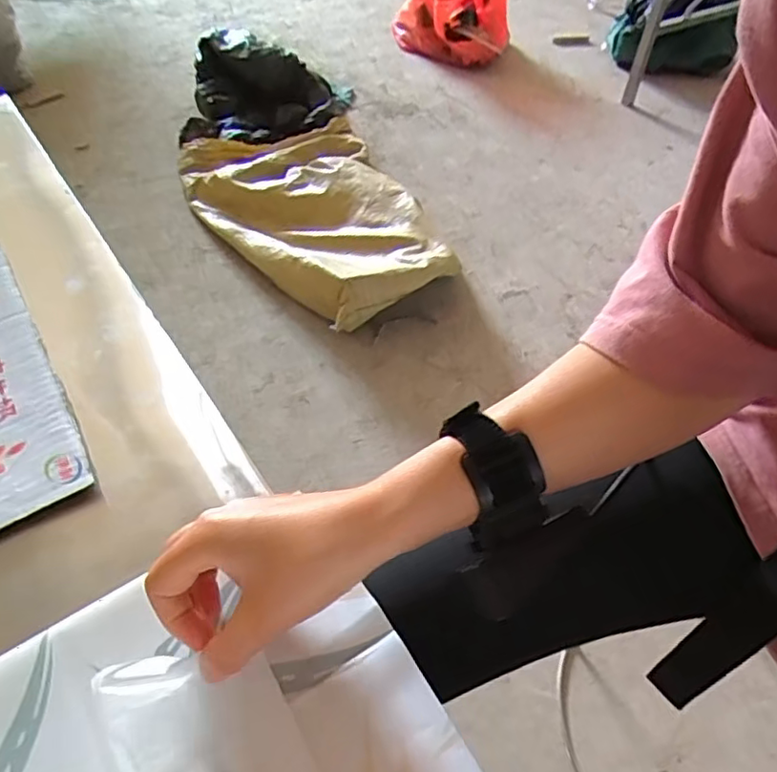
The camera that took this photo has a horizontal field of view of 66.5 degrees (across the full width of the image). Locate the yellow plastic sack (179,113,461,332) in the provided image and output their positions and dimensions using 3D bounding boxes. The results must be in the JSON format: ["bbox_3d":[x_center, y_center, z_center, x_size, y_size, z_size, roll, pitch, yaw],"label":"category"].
[{"bbox_3d":[-0.193,-0.426,1.436,0.494,0.129,0.842,-17,51,-17],"label":"yellow plastic sack"}]

